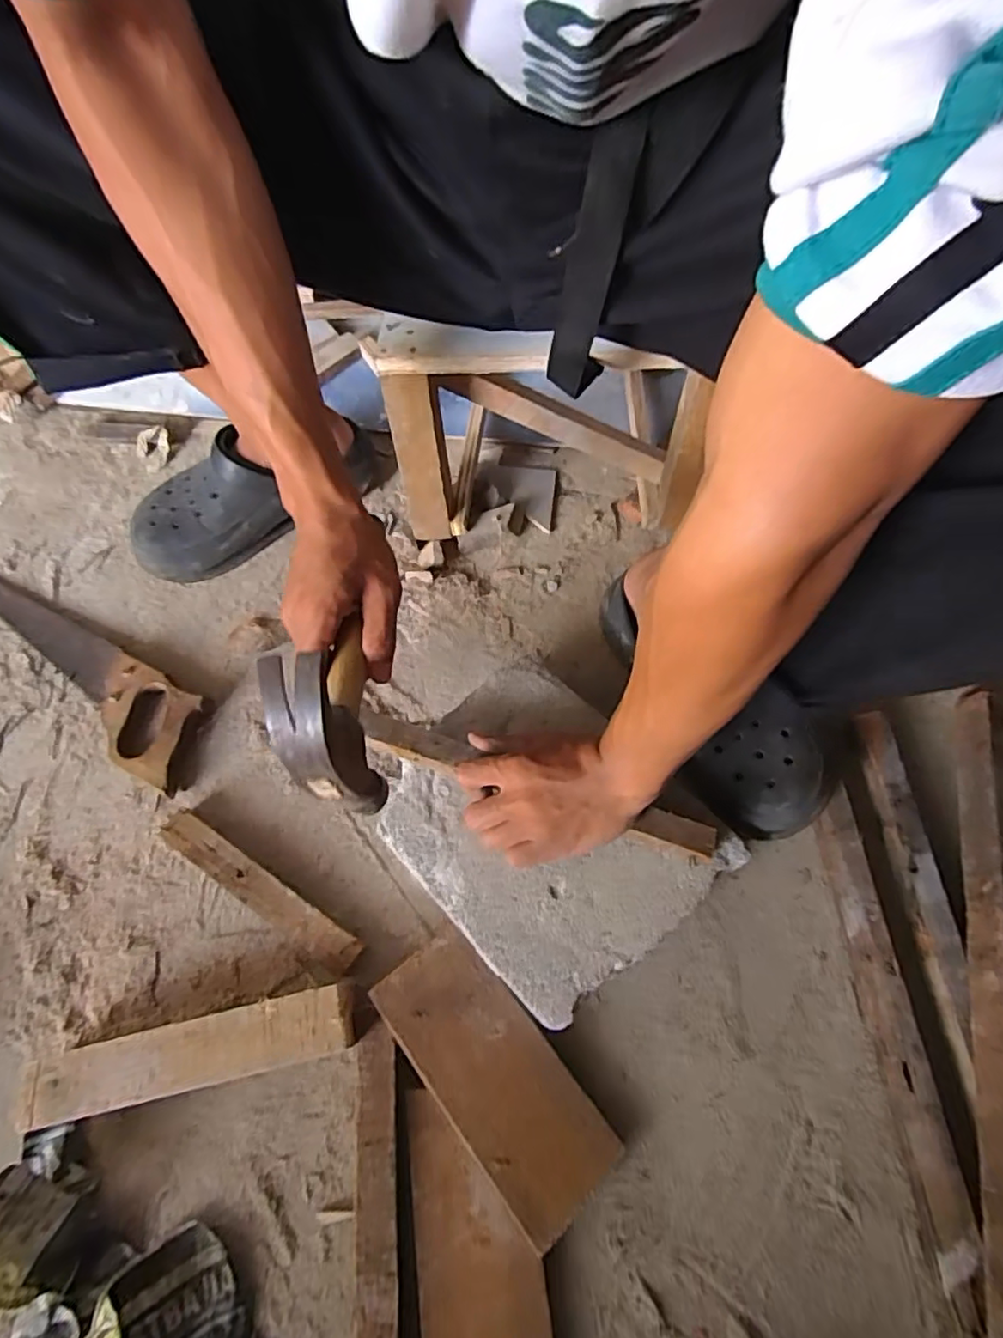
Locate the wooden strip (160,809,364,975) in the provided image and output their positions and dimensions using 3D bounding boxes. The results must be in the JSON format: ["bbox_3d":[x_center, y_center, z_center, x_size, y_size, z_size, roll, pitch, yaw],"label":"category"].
[{"bbox_3d":[-0.208,0.190,0.536,0.208,0.022,0.031,31,71,15],"label":"wooden strip"}]

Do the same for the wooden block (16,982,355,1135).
[{"bbox_3d":[-0.232,0.291,0.476,0.238,0.046,0.051,-13,66,-3],"label":"wooden block"}]

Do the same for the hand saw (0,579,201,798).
[{"bbox_3d":[-0.468,-0.015,0.643,0.410,0.023,0.087,29,70,14],"label":"hand saw"}]

